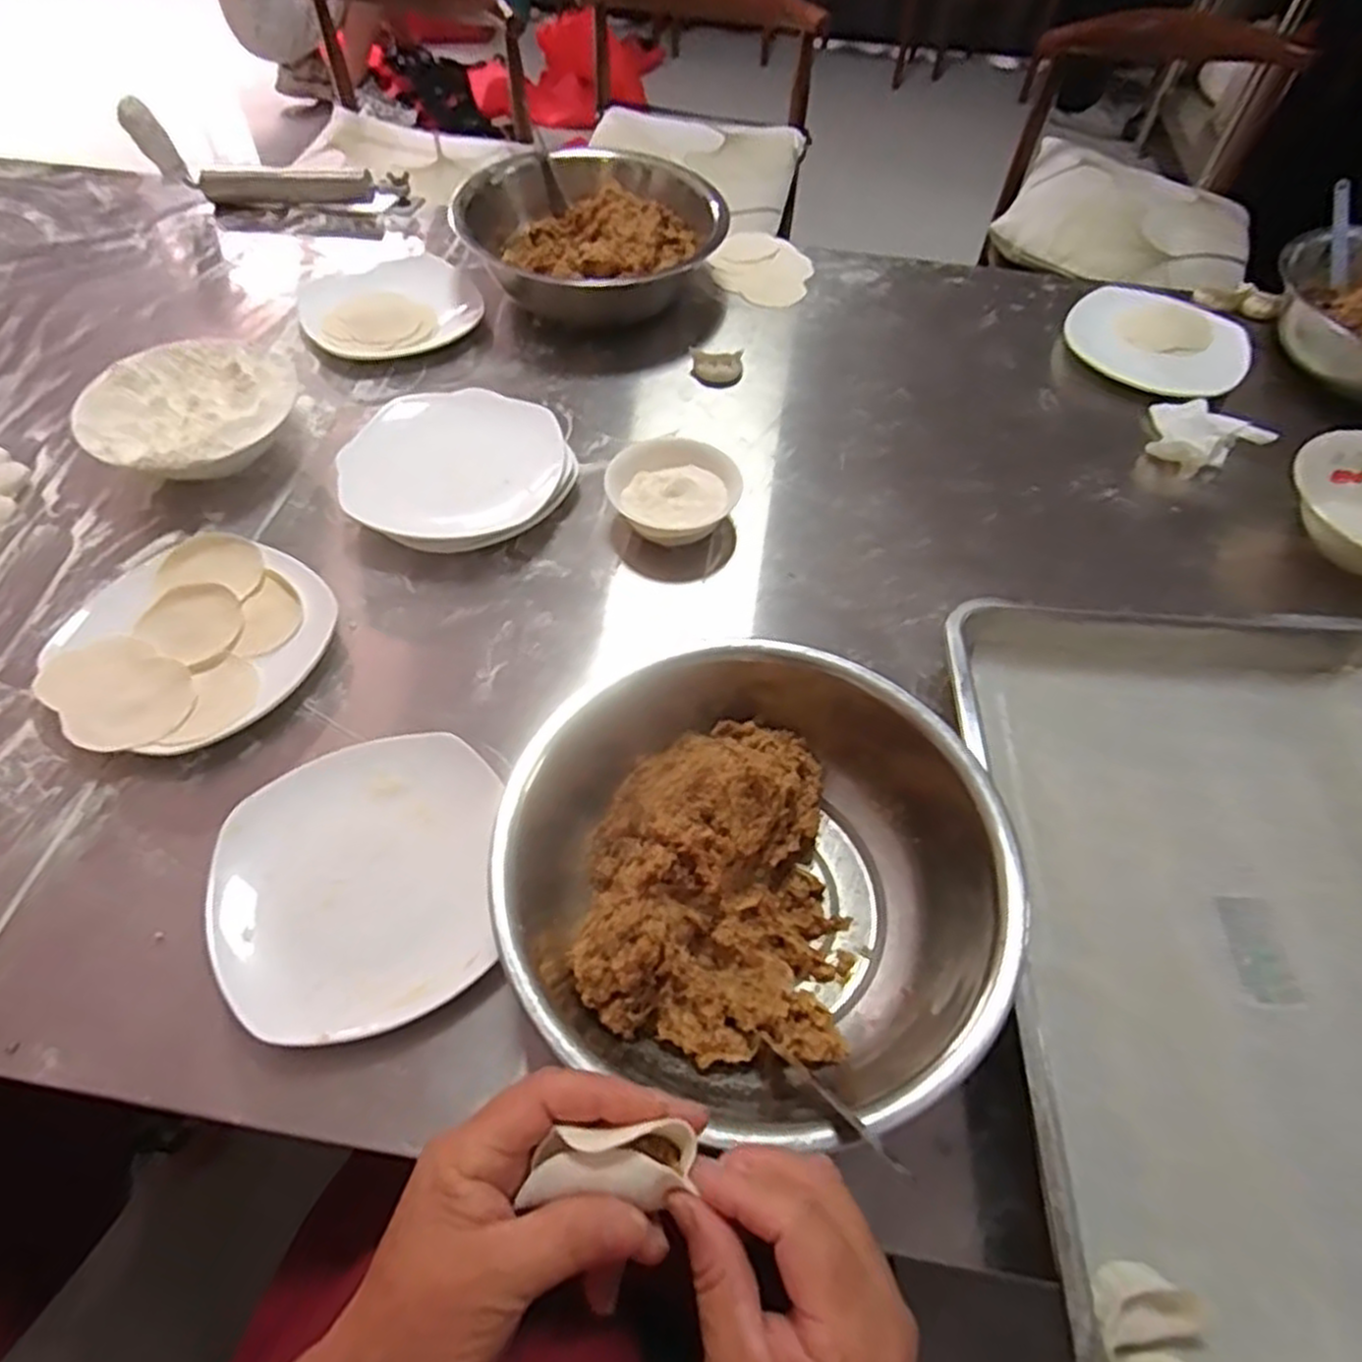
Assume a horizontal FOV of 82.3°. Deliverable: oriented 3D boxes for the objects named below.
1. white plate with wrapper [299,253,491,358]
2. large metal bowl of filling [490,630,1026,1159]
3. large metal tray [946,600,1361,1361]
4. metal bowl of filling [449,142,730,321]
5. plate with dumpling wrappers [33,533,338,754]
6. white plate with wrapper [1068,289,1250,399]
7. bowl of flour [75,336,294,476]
[{"bbox_3d":[-0.308,-0.400,0.829,0.182,0.034,0.159,-16,57,-13],"label":"white plate with wrapper"},{"bbox_3d":[0.042,0.103,0.462,0.278,0.080,0.290,7,54,3],"label":"large metal bowl of filling"},{"bbox_3d":[0.347,0.163,0.458,0.334,0.055,0.478,3,54,0],"label":"large metal tray"},{"bbox_3d":[-0.101,-0.482,0.856,0.248,0.109,0.224,-18,57,-14],"label":"metal bowl of filling"},{"bbox_3d":[-0.360,-0.031,0.574,0.178,0.025,0.183,1,54,-1],"label":"plate with dumpling wrappers"},{"bbox_3d":[0.520,-0.369,0.847,0.166,0.032,0.183,-35,63,-24],"label":"white plate with wrapper"},{"bbox_3d":[-0.425,-0.230,0.687,0.167,0.059,0.167,1,54,-1],"label":"bowl of flour"}]

